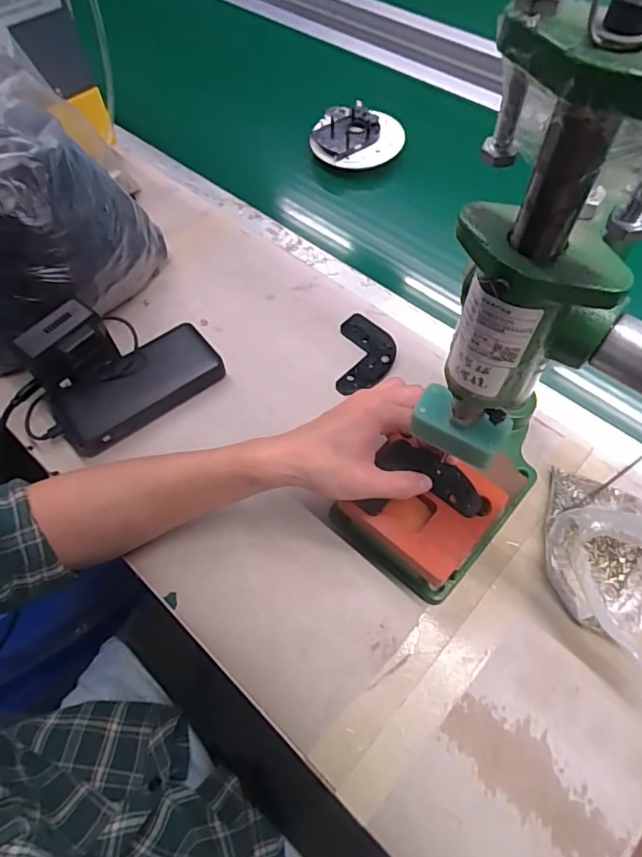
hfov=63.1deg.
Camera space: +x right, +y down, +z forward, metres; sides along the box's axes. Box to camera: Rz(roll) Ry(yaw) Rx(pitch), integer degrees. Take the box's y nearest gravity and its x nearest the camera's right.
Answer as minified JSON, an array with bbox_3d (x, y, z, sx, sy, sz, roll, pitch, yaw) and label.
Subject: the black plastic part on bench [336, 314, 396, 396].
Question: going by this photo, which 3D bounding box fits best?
[{"bbox_3d":[0.048,-0.078,0.544,0.057,0.008,0.098,3,59,3],"label":"black plastic part on bench"}]

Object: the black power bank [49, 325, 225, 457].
[{"bbox_3d":[-0.178,-0.040,0.515,0.158,0.026,0.075,-31,63,-17],"label":"black power bank"}]

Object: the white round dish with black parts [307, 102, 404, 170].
[{"bbox_3d":[0.049,-0.397,0.713,0.117,0.032,0.105,22,62,14],"label":"white round dish with black parts"}]

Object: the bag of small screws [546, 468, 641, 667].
[{"bbox_3d":[0.226,0.097,0.404,0.101,0.057,0.158,-8,59,-4],"label":"bag of small screws"}]

